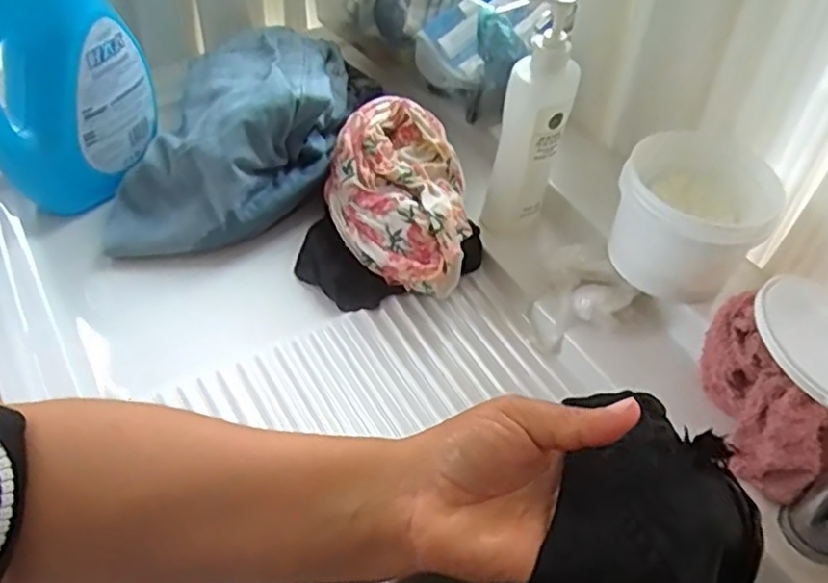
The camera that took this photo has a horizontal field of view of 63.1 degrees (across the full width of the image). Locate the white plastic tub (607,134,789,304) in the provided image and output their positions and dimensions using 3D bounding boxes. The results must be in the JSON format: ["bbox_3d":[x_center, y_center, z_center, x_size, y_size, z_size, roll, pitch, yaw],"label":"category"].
[{"bbox_3d":[0.241,-0.062,0.582,0.124,0.092,0.114,2,49,-2],"label":"white plastic tub"}]

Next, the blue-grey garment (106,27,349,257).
[{"bbox_3d":[-0.177,-0.188,0.701,0.201,0.104,0.342,7,49,2],"label":"blue-grey garment"}]

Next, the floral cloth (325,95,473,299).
[{"bbox_3d":[-0.015,-0.092,0.623,0.127,0.073,0.193,-3,49,-6],"label":"floral cloth"}]

